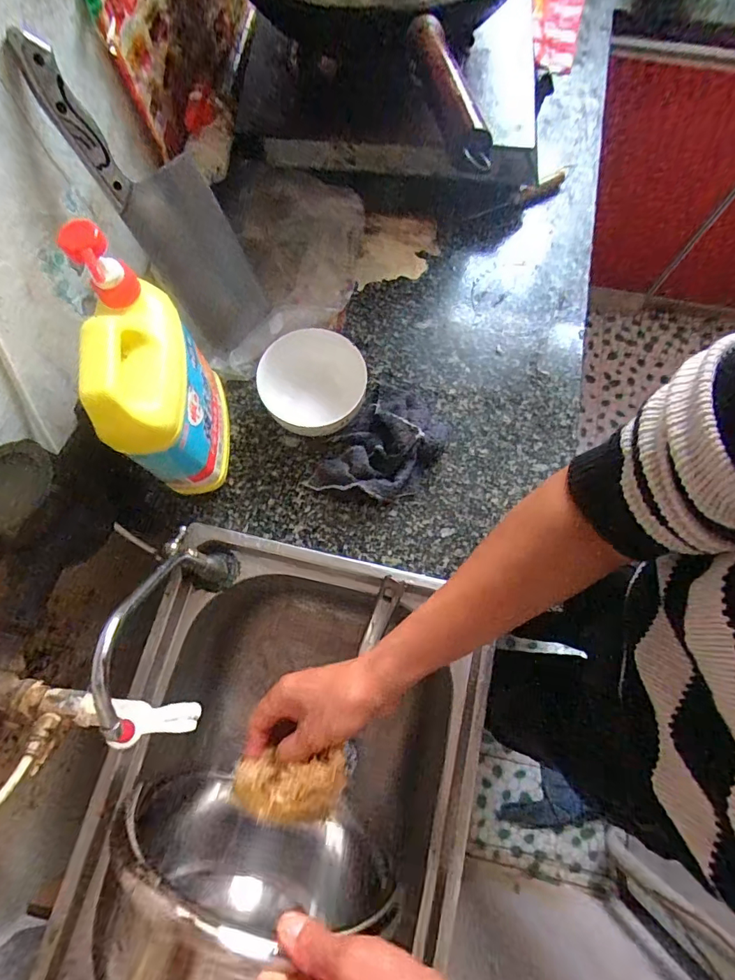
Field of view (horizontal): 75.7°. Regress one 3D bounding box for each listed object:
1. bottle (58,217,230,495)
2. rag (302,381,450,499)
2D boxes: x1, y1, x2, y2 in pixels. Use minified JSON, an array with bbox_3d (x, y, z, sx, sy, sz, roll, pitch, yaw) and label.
[{"bbox_3d":[-0.188,-0.095,0.424,0.065,0.218,0.147,-9,74,-2],"label":"bottle"},{"bbox_3d":[0.020,-0.051,0.534,0.107,0.043,0.157,32,75,10],"label":"rag"}]

